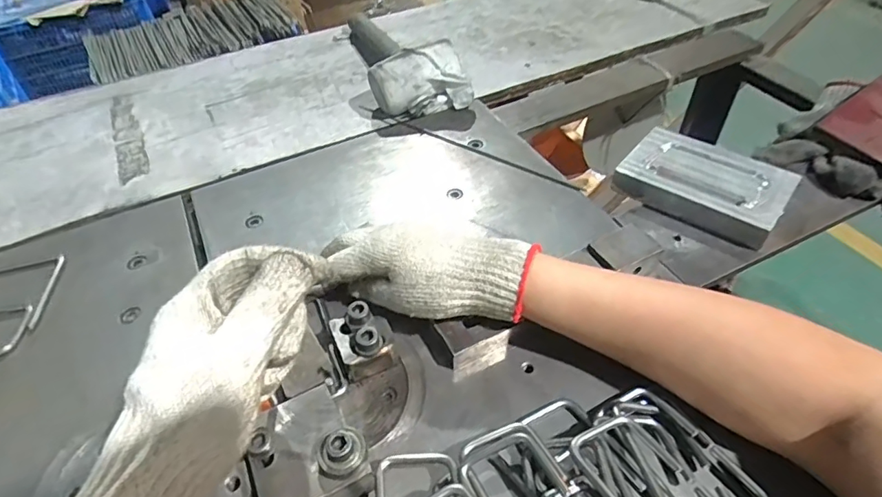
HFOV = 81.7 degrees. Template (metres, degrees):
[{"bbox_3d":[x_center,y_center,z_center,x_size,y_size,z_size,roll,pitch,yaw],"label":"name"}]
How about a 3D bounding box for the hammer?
[{"bbox_3d":[-0.070,-0.247,0.667,0.102,0.068,0.250,-26,50,-20],"label":"hammer"}]

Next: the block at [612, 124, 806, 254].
[{"bbox_3d":[0.250,-0.064,0.487,0.138,0.032,0.096,31,55,29],"label":"block"}]

